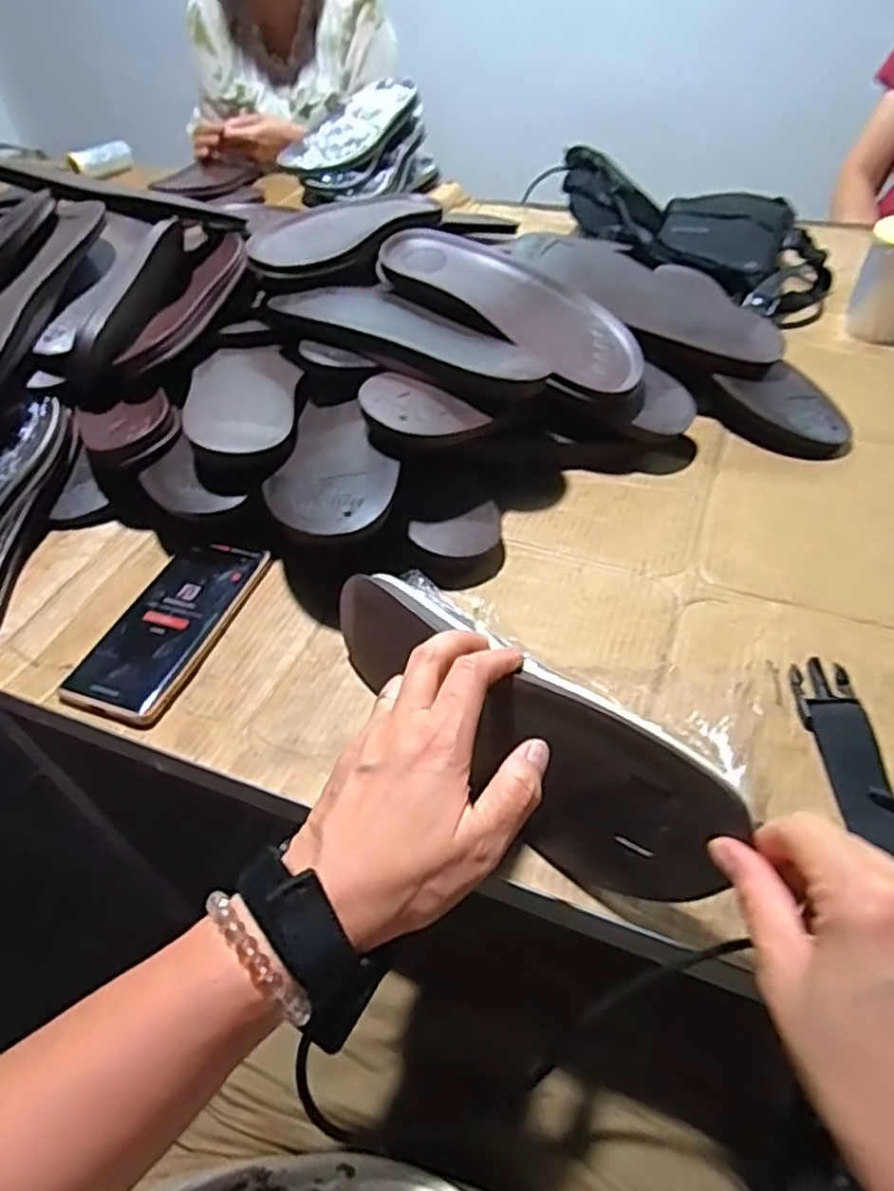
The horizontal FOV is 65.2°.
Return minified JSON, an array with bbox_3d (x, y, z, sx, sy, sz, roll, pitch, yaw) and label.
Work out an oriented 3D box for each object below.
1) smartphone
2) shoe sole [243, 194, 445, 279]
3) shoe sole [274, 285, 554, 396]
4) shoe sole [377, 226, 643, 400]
[{"bbox_3d":[-0.200,0.020,0.506,0.075,0.011,0.158,13,49,17],"label":"smartphone"},{"bbox_3d":[-0.108,-0.388,0.730,0.108,0.023,0.236,28,55,28],"label":"shoe sole"},{"bbox_3d":[-0.026,-0.224,0.598,0.248,0.036,0.096,21,52,24],"label":"shoe sole"},{"bbox_3d":[0.060,-0.263,0.632,0.270,0.025,0.099,38,60,17],"label":"shoe sole"}]

